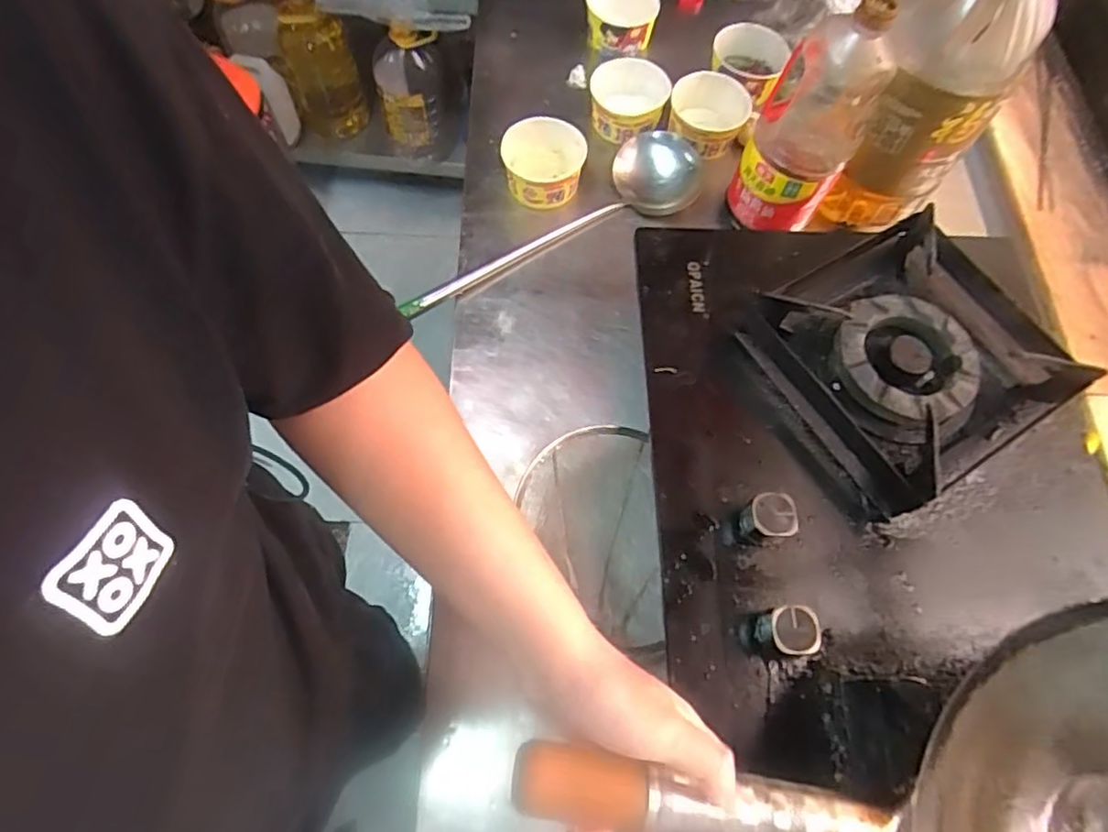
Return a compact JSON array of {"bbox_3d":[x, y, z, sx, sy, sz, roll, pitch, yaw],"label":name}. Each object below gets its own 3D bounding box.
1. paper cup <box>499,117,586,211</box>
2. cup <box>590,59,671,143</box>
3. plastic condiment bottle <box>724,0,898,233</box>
[{"bbox_3d":[-0.013,-0.325,0.821,0.103,0.064,0.096,1,67,-2],"label":"paper cup"},{"bbox_3d":[0.100,-0.424,0.877,0.103,0.069,0.113,1,67,-2],"label":"cup"},{"bbox_3d":[0.275,-0.310,0.700,0.110,0.252,0.086,28,68,9],"label":"plastic condiment bottle"}]

